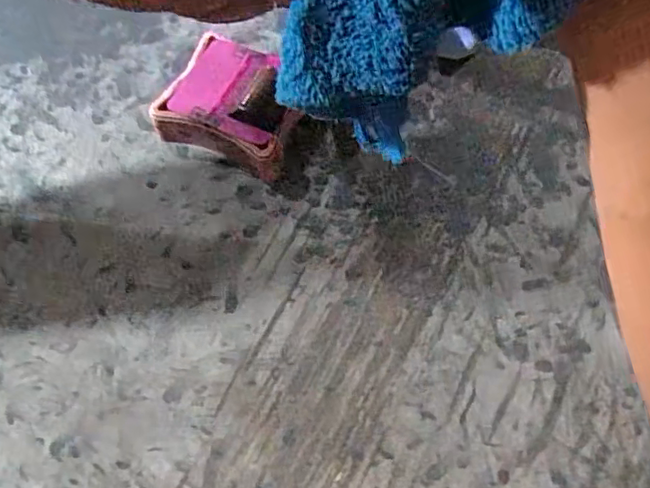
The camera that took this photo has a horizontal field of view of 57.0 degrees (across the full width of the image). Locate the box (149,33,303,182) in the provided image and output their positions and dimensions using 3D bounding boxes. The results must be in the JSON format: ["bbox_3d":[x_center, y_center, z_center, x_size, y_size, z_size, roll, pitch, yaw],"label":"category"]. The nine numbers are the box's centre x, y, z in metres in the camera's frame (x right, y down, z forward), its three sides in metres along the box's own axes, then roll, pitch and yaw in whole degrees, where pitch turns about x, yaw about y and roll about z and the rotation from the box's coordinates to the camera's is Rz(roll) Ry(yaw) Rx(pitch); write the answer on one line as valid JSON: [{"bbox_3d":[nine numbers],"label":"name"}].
[{"bbox_3d":[-0.071,-0.120,0.516,0.118,0.044,0.106,23,65,12],"label":"box"}]

